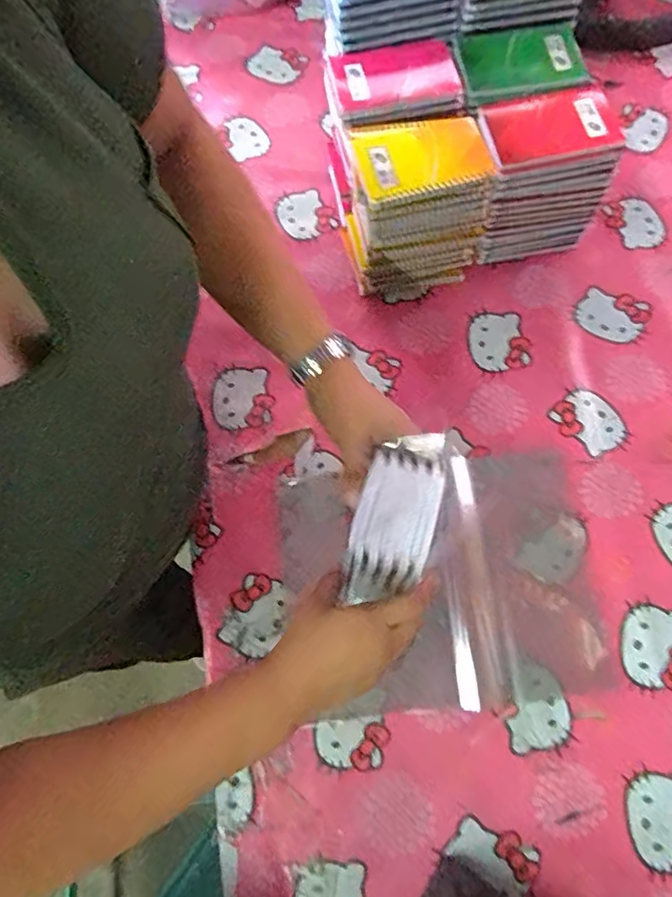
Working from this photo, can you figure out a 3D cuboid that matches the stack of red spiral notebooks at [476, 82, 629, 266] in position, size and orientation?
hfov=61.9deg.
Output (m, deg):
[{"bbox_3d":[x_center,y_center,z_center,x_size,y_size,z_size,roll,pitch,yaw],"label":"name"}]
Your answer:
[{"bbox_3d":[0.231,-0.314,0.662,0.141,0.175,0.099,-9,71,-1],"label":"stack of red spiral notebooks"}]

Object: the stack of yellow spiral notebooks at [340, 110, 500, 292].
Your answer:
[{"bbox_3d":[0.088,-0.281,0.649,0.145,0.183,0.111,-15,71,-3],"label":"stack of yellow spiral notebooks"}]

